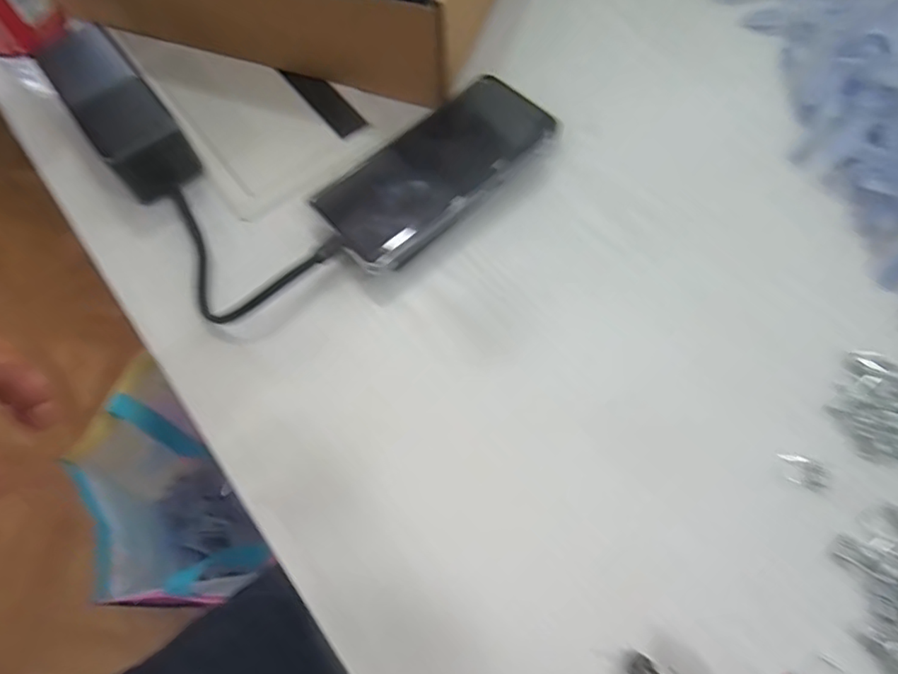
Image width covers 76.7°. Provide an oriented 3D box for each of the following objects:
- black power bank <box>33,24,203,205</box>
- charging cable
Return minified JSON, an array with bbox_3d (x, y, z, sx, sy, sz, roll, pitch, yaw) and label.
[{"bbox_3d":[-0.232,-0.157,0.401,0.052,0.055,0.122,-37,70,-13],"label":"black power bank"},{"bbox_3d":[-0.143,-0.049,0.362,0.133,0.015,0.079,19,69,10],"label":"charging cable"}]

